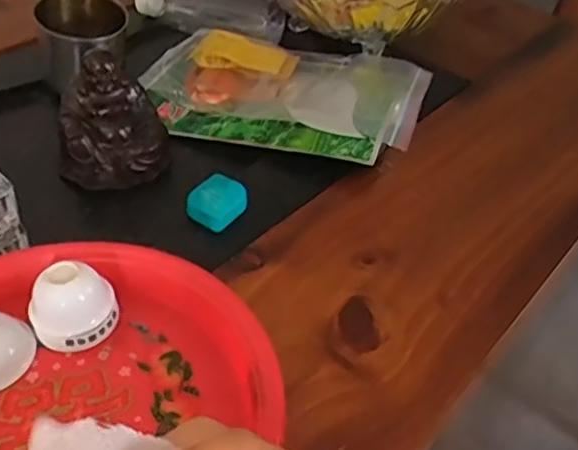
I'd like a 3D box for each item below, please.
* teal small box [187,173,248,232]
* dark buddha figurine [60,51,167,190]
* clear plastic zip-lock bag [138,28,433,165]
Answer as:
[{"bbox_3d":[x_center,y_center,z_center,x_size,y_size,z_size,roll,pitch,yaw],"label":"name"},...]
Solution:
[{"bbox_3d":[-0.058,-0.018,0.510,0.044,0.022,0.045,33,51,27],"label":"teal small box"},{"bbox_3d":[-0.152,-0.090,0.532,0.087,0.088,0.071,-9,45,-12],"label":"dark buddha figurine"},{"bbox_3d":[-0.002,-0.136,0.625,0.263,0.031,0.181,13,44,11],"label":"clear plastic zip-lock bag"}]

